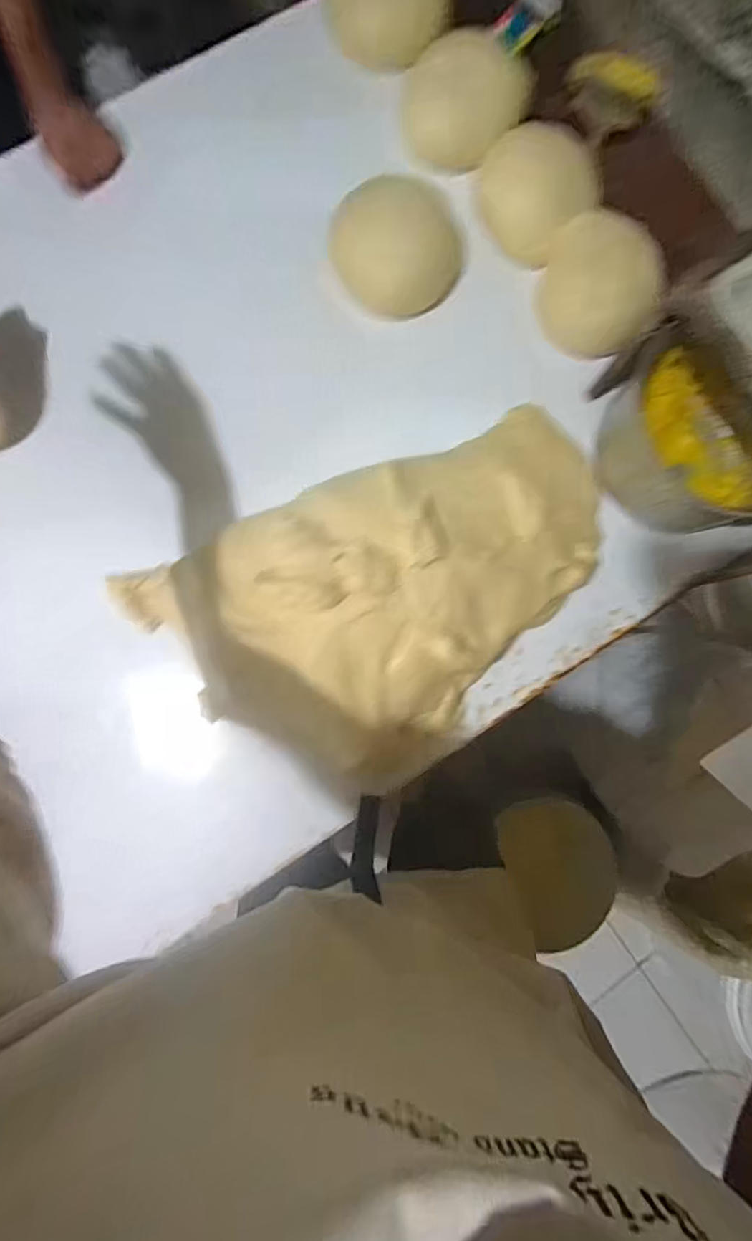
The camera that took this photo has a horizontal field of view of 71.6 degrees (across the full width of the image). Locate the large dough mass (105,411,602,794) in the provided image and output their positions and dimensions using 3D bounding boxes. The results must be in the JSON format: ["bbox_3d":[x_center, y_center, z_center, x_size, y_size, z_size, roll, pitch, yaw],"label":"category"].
[{"bbox_3d":[0.035,-0.007,0.621,0.569,0.114,0.348,-24,87,-6],"label":"large dough mass"}]

